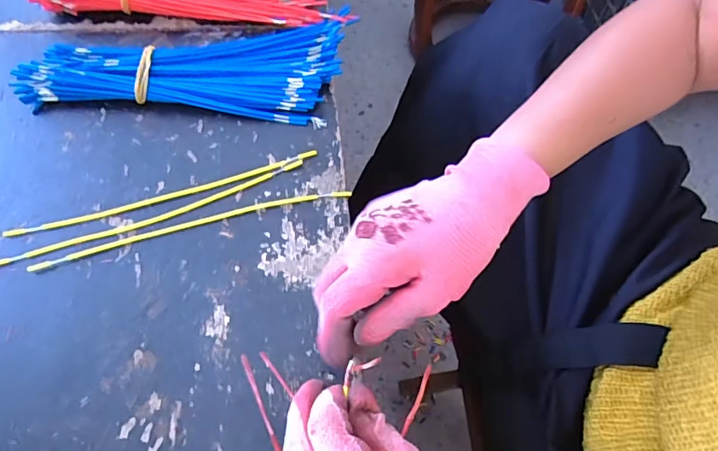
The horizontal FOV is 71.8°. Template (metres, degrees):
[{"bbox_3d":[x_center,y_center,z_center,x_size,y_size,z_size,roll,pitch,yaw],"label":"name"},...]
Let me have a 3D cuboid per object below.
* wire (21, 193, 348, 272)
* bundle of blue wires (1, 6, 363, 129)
[{"bbox_3d":[-0.119,-0.001,0.362,0.227,0.004,0.012,-13,66,-9],"label":"wire"},{"bbox_3d":[-0.141,-0.139,0.417,0.255,0.022,0.108,0,64,-3],"label":"bundle of blue wires"}]

